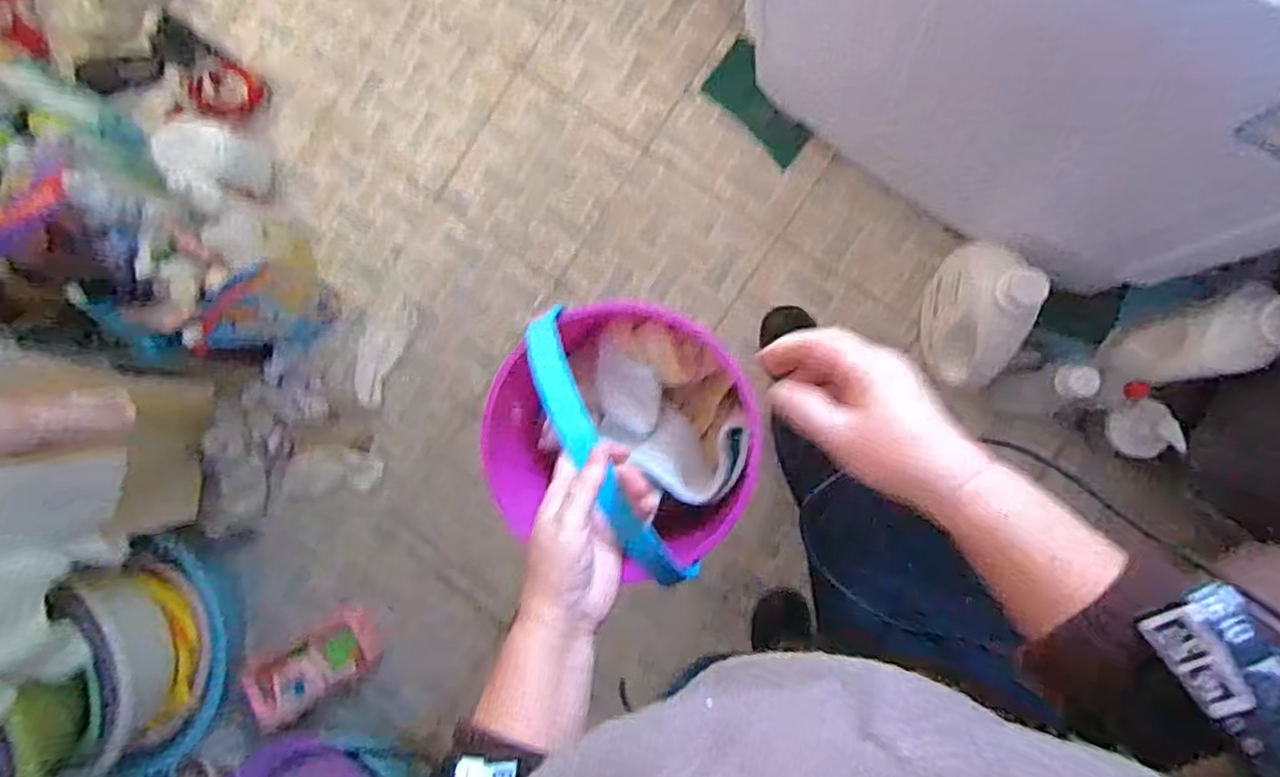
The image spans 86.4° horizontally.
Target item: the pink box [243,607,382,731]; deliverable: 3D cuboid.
[{"bbox_3d":[-0.612,0.524,1.286,0.243,0.024,0.117,-34,88,-16],"label":"pink box"}]

